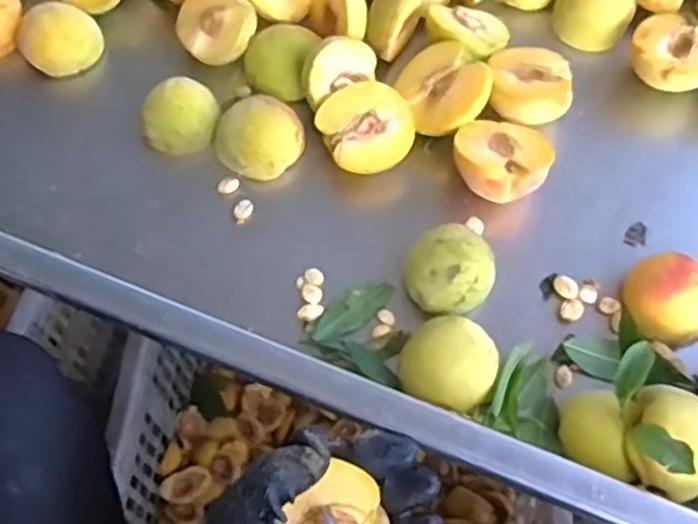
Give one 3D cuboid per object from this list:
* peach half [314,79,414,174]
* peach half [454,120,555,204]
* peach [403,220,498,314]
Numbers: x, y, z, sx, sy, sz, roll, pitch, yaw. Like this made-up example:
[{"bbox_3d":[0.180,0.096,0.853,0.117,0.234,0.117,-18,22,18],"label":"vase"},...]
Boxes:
[{"bbox_3d":[0.013,-0.091,0.525,0.062,0.039,0.064,0,65,-1],"label":"peach half"},{"bbox_3d":[0.103,-0.065,0.512,0.064,0.045,0.060,0,65,-1],"label":"peach half"},{"bbox_3d":[0.064,0.009,0.476,0.054,0.046,0.051,0,65,-1],"label":"peach"}]

